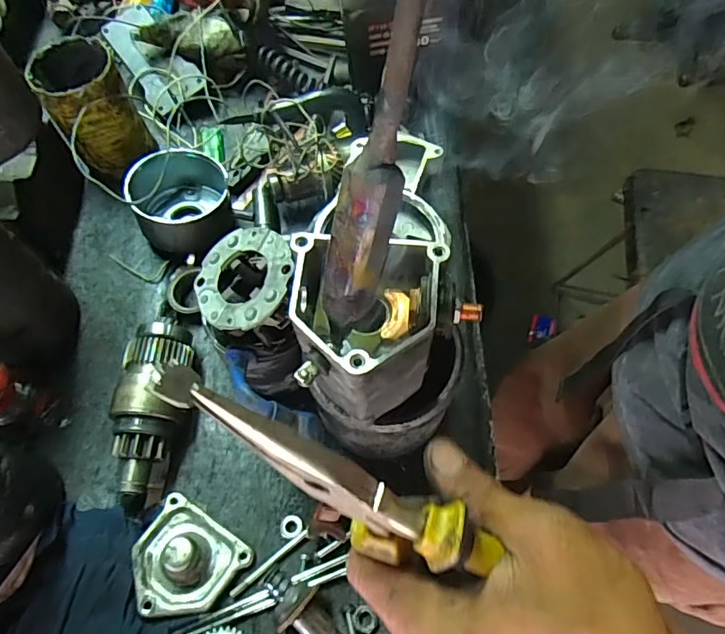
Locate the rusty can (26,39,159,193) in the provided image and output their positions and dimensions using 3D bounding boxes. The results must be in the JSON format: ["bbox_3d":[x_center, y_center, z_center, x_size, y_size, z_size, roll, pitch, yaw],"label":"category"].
[{"bbox_3d":[-0.258,-0.202,0.498,0.083,0.122,0.080,-1,64,1],"label":"rusty can"}]

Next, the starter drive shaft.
[{"bbox_3d":[-0.169,0.069,0.412,0.052,0.045,0.146,1,64,2],"label":"starter drive shaft"}]

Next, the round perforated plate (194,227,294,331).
[{"bbox_3d":[-0.082,-0.027,0.348,0.073,0.004,0.074,-9,65,21],"label":"round perforated plate"}]

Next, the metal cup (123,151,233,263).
[{"bbox_3d":[-0.171,-0.114,0.487,0.086,0.060,0.102,-15,65,-6],"label":"metal cup"}]

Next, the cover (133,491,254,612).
[{"bbox_3d":[-0.133,0.178,0.369,0.075,0.037,0.070,29,68,14],"label":"cover"}]

